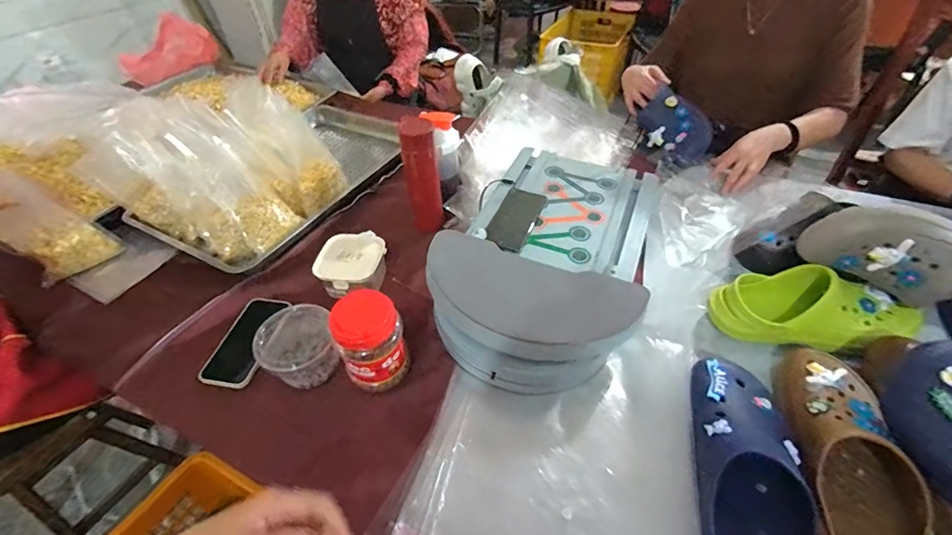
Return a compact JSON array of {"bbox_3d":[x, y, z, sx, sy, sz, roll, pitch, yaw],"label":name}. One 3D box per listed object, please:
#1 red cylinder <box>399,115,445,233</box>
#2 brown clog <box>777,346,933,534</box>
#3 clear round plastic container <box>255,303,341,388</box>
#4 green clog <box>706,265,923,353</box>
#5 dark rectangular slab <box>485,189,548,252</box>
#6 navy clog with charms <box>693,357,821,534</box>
[{"bbox_3d":[-0.105,-0.174,0.841,0.067,0.235,0.077,-9,45,-6],"label":"red cylinder"},{"bbox_3d":[0.433,0.232,0.508,0.107,0.099,0.287,9,46,12],"label":"brown clog"},{"bbox_3d":[-0.269,0.122,0.650,0.105,0.079,0.102,-2,45,2],"label":"clear round plastic container"},{"bbox_3d":[0.513,0.064,0.648,0.282,0.086,0.110,6,45,9],"label":"green clog"},{"bbox_3d":[0.070,-0.091,0.779,0.073,0.013,0.171,16,48,18],"label":"dark rectangular slab"},{"bbox_3d":[0.316,0.253,0.504,0.114,0.091,0.302,8,46,11],"label":"navy clog with charms"}]

